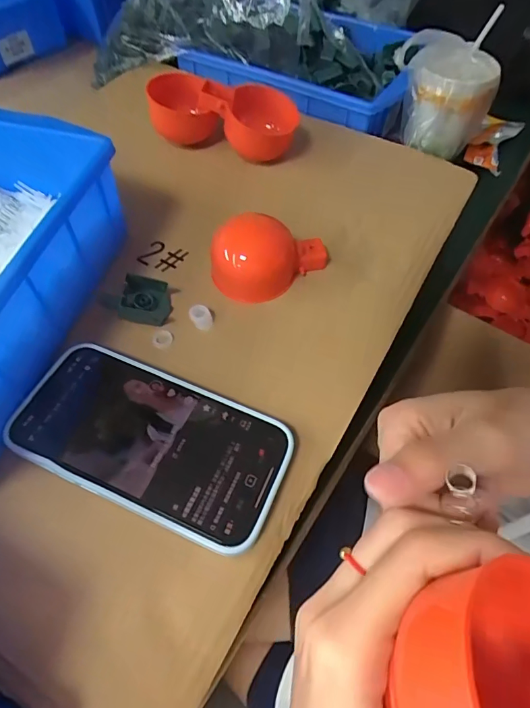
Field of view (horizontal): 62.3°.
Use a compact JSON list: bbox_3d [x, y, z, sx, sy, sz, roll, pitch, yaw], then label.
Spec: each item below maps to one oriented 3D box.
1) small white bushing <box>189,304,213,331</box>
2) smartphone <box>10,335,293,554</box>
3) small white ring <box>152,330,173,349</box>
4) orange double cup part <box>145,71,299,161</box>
[{"bbox_3d":[-0.043,-0.025,0.296,0.015,0.011,0.014,0,54,1],"label":"small white bushing"},{"bbox_3d":[-0.063,0.045,0.242,0.147,0.012,0.074,18,57,13],"label":"smartphone"},{"bbox_3d":[-0.068,-0.010,0.290,0.013,0.004,0.012,0,54,1],"label":"small white ring"},{"bbox_3d":[-0.036,-0.208,0.387,0.128,0.053,0.066,15,56,11],"label":"orange double cup part"}]

